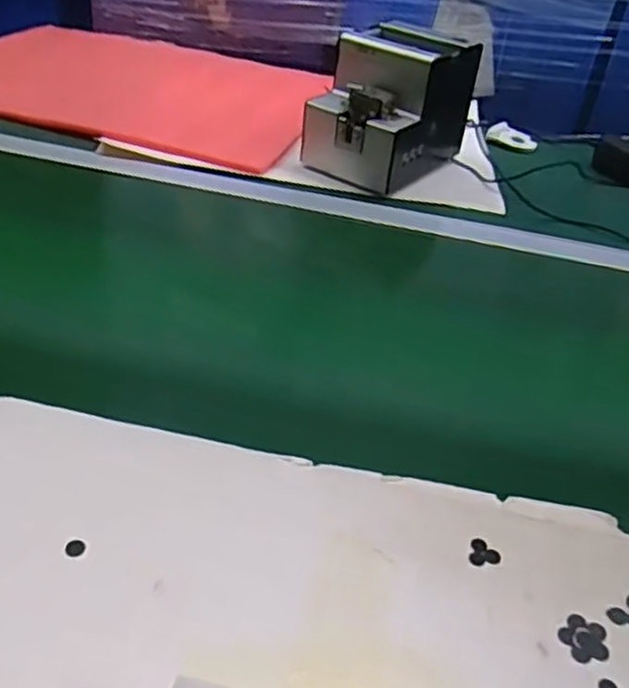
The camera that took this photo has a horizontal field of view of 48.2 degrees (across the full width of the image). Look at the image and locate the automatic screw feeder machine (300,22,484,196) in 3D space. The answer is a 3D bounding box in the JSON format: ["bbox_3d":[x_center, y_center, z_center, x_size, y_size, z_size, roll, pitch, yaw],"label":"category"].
[{"bbox_3d":[0.093,-0.288,0.848,0.124,0.143,0.188,29,41,25],"label":"automatic screw feeder machine"}]

